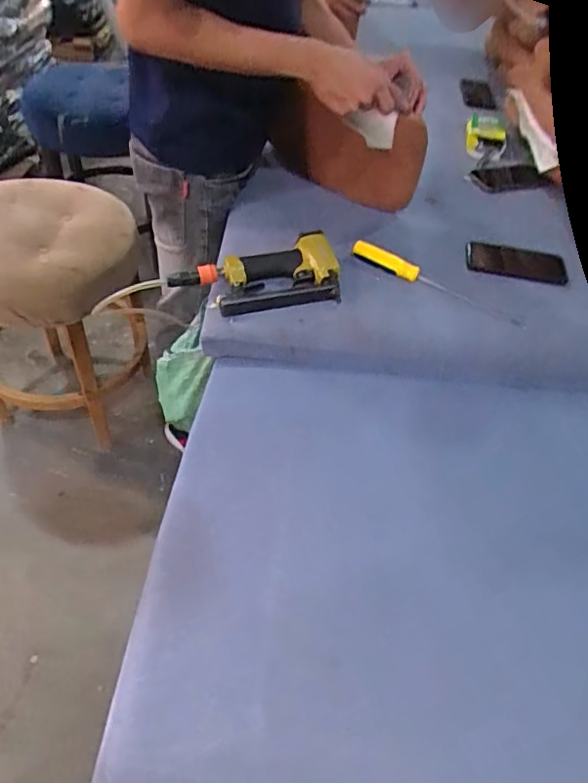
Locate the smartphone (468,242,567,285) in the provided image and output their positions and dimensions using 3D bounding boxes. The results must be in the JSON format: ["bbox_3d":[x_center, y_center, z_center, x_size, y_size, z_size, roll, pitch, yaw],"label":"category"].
[{"bbox_3d":[0.368,-0.215,0.928,0.162,0.010,0.076,7,48,0],"label":"smartphone"}]

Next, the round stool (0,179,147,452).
[{"bbox_3d":[-0.593,-0.160,1.398,0.421,0.598,0.408,3,48,-3],"label":"round stool"}]

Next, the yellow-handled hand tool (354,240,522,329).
[{"bbox_3d":[0.218,-0.170,0.860,0.283,0.028,0.038,25,51,16],"label":"yellow-handled hand tool"}]

